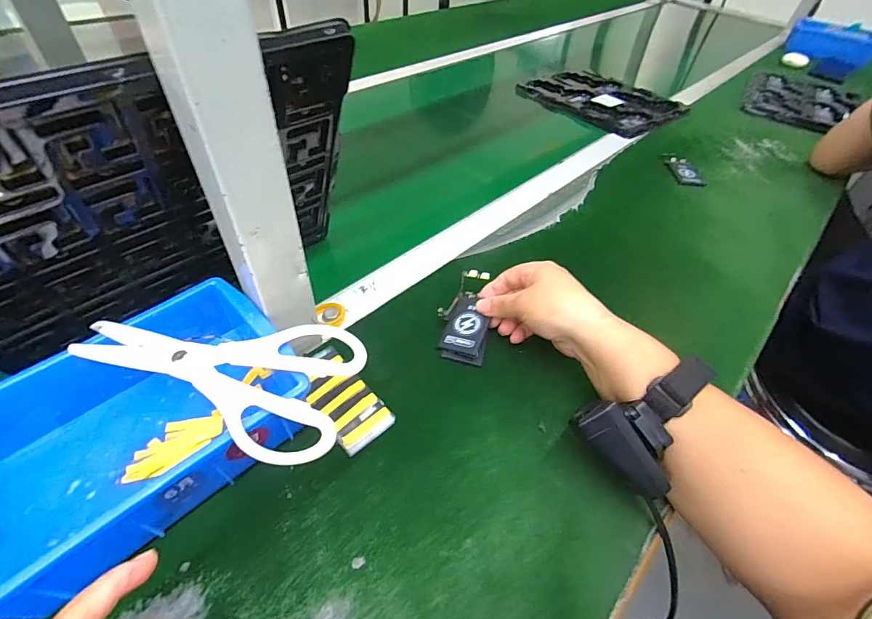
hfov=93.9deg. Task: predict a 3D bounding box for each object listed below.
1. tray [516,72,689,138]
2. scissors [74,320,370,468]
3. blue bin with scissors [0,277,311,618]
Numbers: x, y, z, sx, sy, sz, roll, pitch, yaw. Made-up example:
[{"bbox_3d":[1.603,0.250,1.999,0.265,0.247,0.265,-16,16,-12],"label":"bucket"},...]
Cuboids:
[{"bbox_3d":[0.323,-0.415,0.796,0.205,0.013,0.262,-27,56,-27],"label":"tray"},{"bbox_3d":[-0.146,0.039,0.273,0.183,0.010,0.094,12,49,6],"label":"scissors"},{"bbox_3d":[-0.198,0.080,0.275,0.199,0.069,0.147,-29,56,-26],"label":"blue bin with scissors"}]

